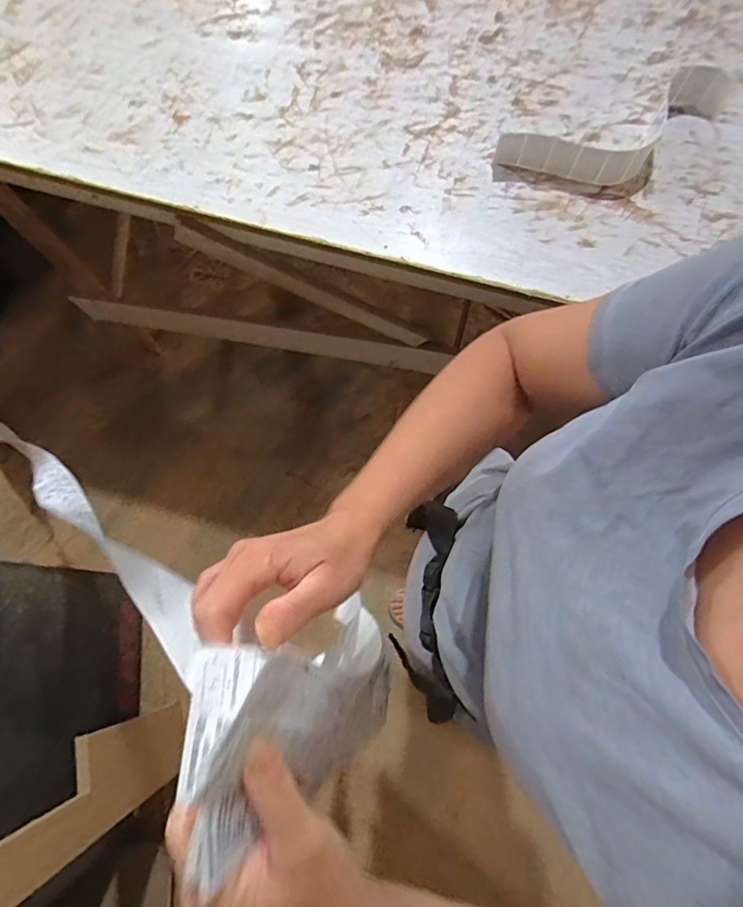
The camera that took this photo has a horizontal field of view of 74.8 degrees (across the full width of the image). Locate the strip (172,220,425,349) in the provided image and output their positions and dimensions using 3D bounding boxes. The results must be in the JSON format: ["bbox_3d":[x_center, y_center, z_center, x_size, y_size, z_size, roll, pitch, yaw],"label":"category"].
[{"bbox_3d":[-0.114,-0.301,0.912,0.492,0.044,0.011,18,74,-24],"label":"strip"}]

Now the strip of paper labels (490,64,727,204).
[{"bbox_3d":[0.405,-0.497,0.769,0.396,0.063,0.149,-25,76,-6],"label":"strip of paper labels"}]

